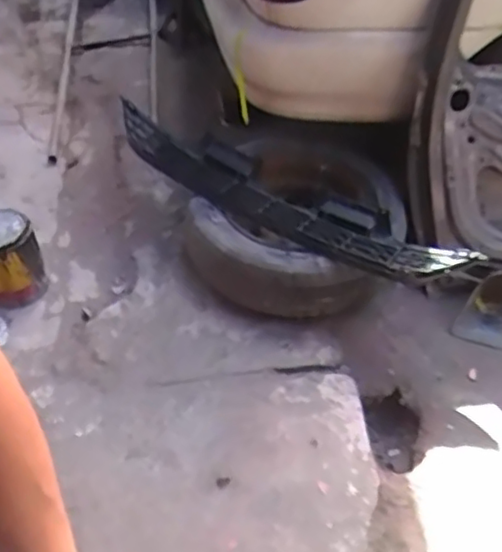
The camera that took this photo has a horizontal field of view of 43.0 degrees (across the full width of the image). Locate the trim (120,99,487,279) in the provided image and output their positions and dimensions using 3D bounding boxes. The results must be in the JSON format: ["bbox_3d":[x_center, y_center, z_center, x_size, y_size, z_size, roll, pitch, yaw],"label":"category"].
[{"bbox_3d":[0.078,-0.218,1.649,1.024,0.138,0.183,27,53,26],"label":"trim"}]

